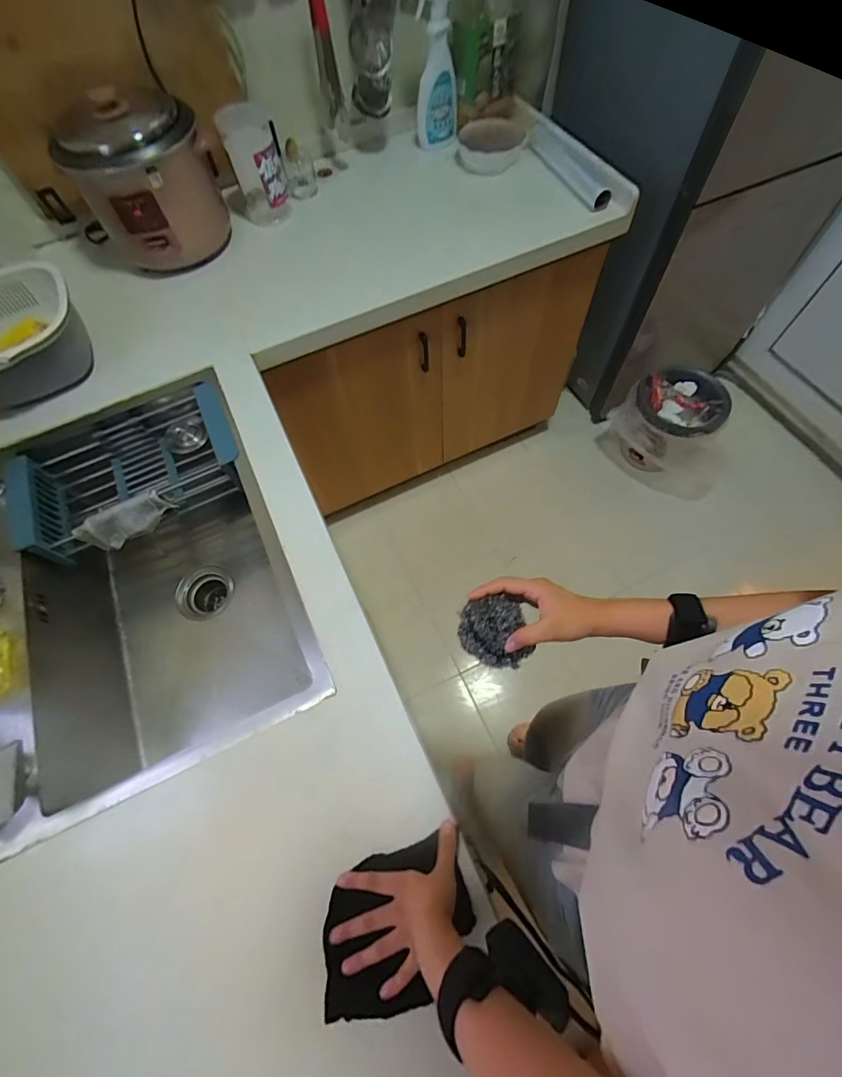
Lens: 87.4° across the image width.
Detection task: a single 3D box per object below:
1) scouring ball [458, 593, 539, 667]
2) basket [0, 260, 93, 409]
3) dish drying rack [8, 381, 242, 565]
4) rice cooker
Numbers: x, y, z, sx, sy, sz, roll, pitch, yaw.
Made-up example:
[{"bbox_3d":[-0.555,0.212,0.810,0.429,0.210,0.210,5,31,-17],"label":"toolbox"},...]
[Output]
[{"bbox_3d":[0.077,0.095,0.455,0.074,0.045,0.063,12,66,9],"label":"scouring ball"},{"bbox_3d":[-0.694,-0.337,0.749,0.204,0.111,0.254,36,72,18],"label":"basket"},{"bbox_3d":[-0.495,-0.117,0.761,0.363,0.113,0.204,-23,66,-8],"label":"dish drying rack"},{"bbox_3d":[-0.501,-0.638,0.809,0.215,0.229,0.213,-39,69,-14],"label":"rice cooker"}]

